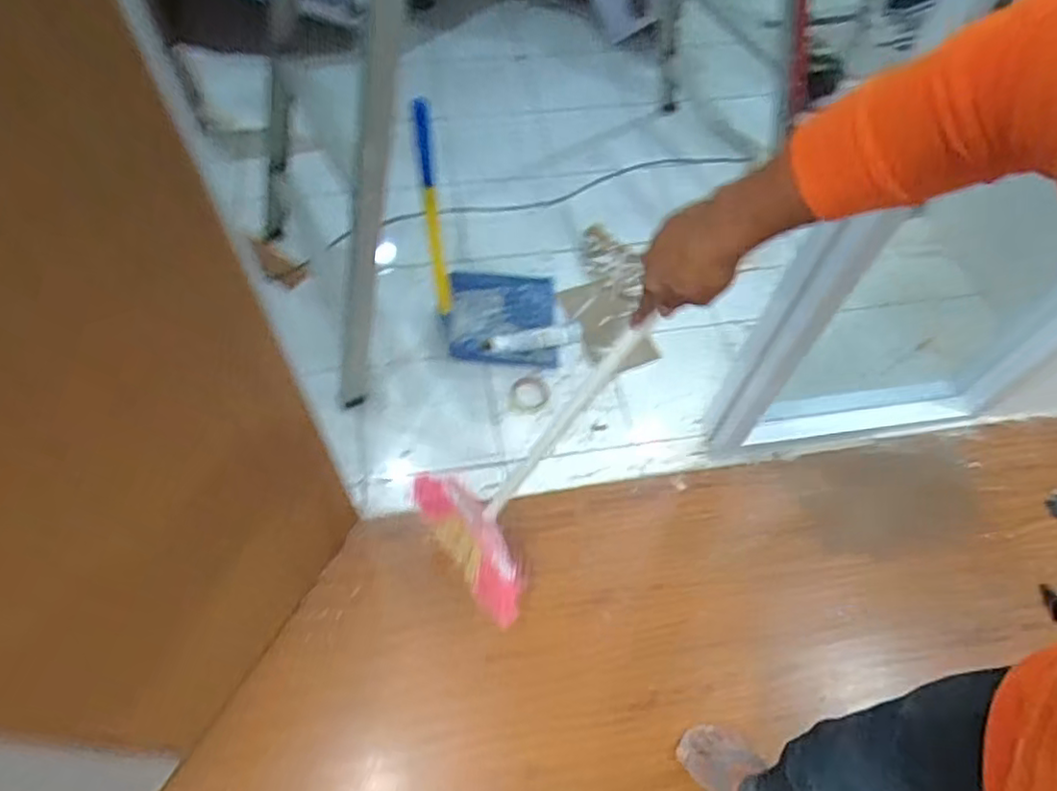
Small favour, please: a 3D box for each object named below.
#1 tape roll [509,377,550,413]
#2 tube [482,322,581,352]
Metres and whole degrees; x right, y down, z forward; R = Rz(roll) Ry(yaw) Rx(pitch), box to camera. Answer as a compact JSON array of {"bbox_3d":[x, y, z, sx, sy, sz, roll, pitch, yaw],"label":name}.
[{"bbox_3d":[0.001,0.000,1.513,0.093,0.025,0.091,1,58,-1],"label":"tape roll"},{"bbox_3d":[0.007,-0.136,1.571,0.244,0.040,0.064,-10,59,-8],"label":"tube"}]

